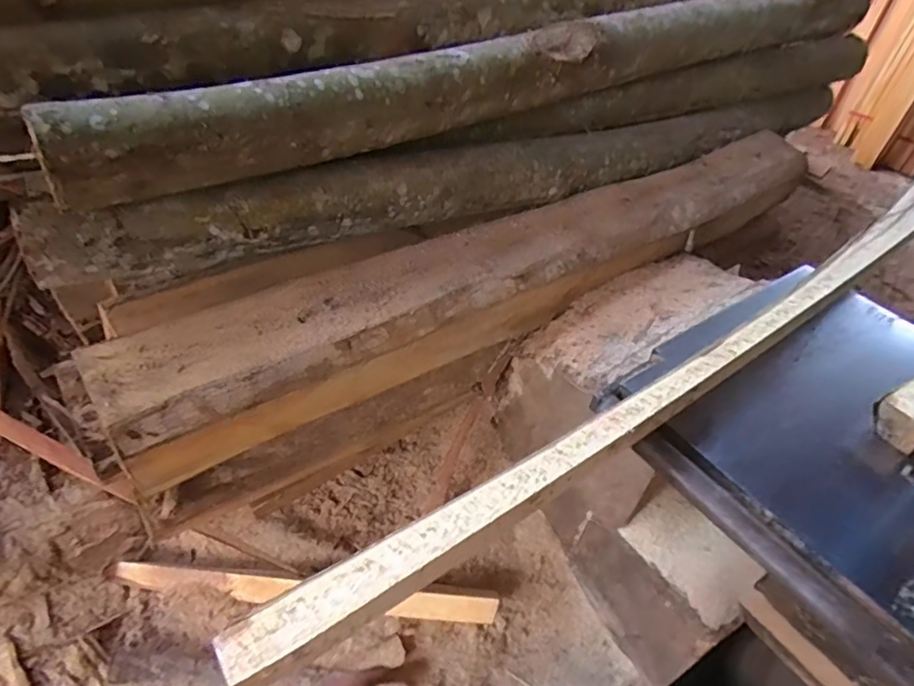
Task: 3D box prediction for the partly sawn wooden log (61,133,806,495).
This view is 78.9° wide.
[{"bbox_3d":[0.181,-0.179,1.278,1.785,0.216,0.192,-23,52,-26],"label":"partly sawn wooden log"}]

